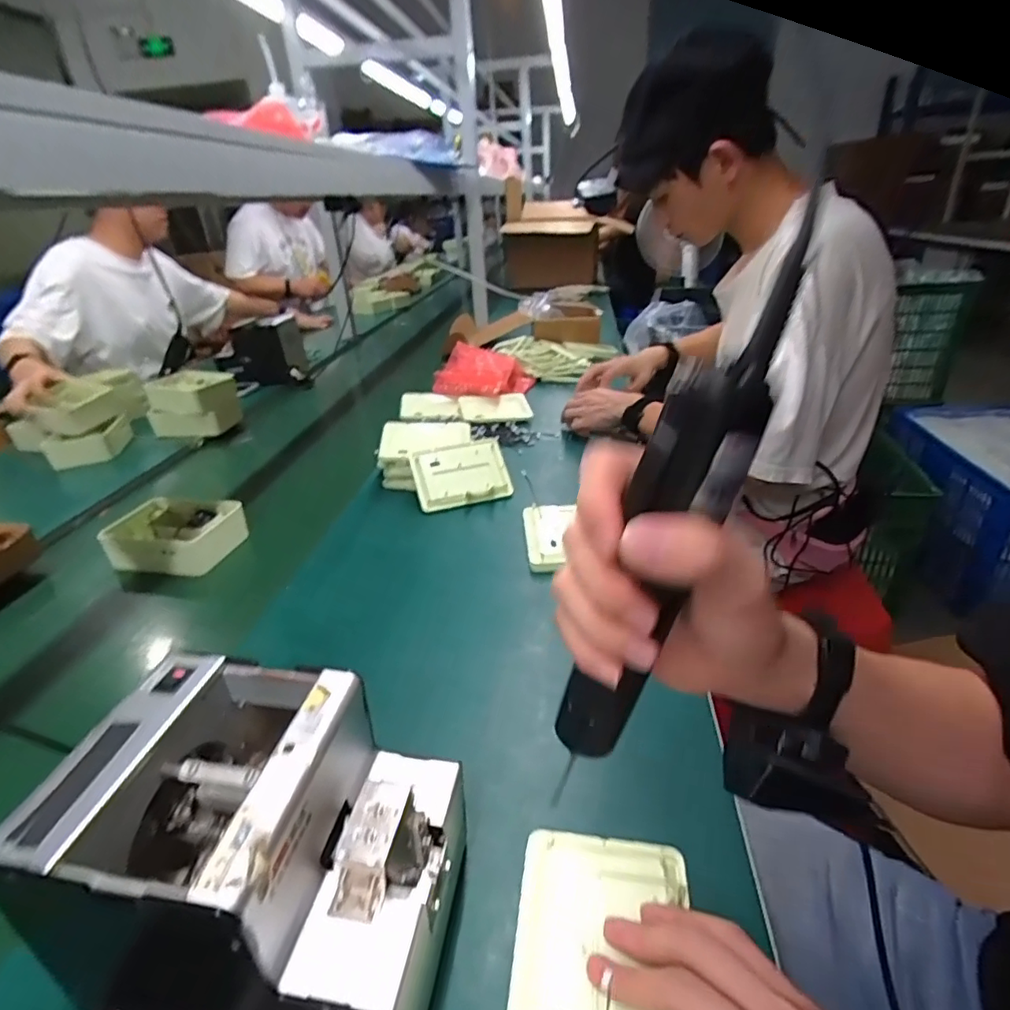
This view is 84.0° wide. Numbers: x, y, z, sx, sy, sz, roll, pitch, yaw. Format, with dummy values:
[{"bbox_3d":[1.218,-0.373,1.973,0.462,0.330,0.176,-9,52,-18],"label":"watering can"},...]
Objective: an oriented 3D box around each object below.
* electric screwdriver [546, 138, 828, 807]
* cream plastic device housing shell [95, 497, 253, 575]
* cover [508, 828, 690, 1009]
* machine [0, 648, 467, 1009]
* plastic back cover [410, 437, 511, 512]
[{"bbox_3d":[0.066,0.010,0.232,0.037,0.261,0.029,9,26,-15],"label":"electric screwdriver"},{"bbox_3d":[-0.427,0.033,0.735,0.145,0.056,0.110,0,29,8],"label":"cream plastic device housing shell"},{"bbox_3d":[0.053,0.248,0.307,0.095,0.010,0.134,1,29,10],"label":"cover"},{"bbox_3d":[-0.119,0.184,0.303,0.169,0.151,0.130,1,29,10],"label":"machine"},{"bbox_3d":[-0.063,-0.046,0.815,0.136,0.013,0.101,-12,67,-14],"label":"plastic back cover"}]

